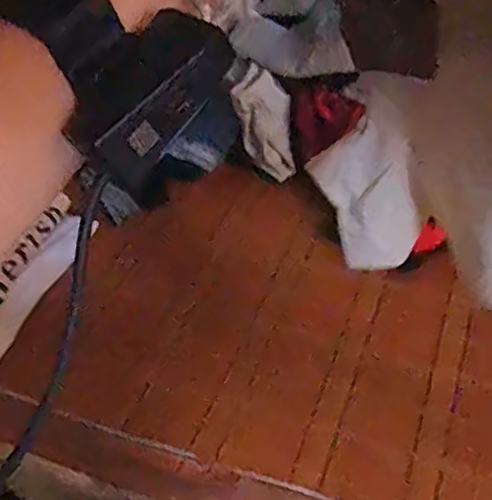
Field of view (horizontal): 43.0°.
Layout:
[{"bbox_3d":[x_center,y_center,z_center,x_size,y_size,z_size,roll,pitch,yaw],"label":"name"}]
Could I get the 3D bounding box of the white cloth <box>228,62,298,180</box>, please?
[{"bbox_3d":[0.028,-0.171,0.855,0.066,0.153,0.034,-31,27,-28],"label":"white cloth"}]

